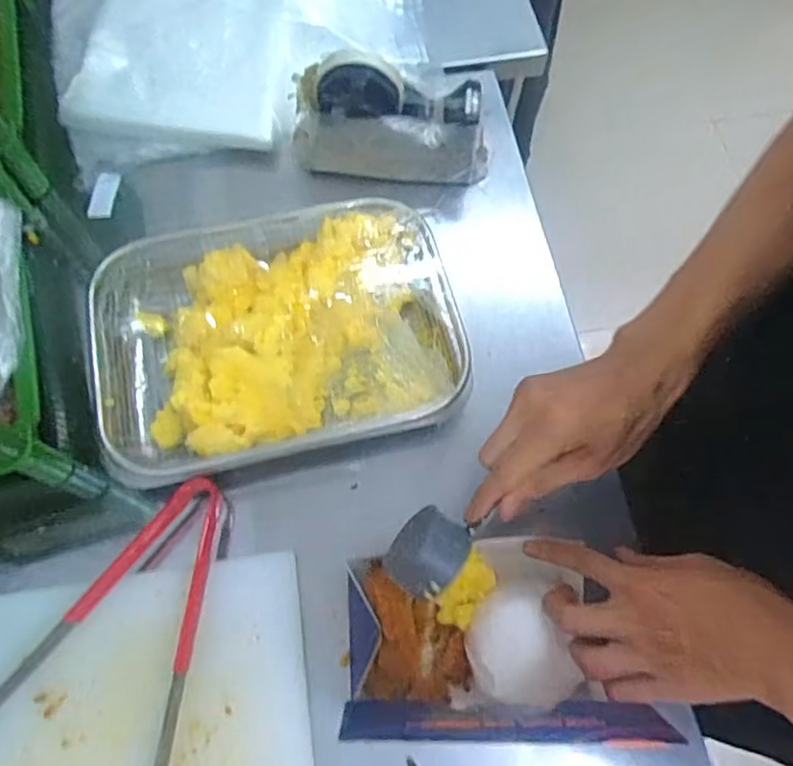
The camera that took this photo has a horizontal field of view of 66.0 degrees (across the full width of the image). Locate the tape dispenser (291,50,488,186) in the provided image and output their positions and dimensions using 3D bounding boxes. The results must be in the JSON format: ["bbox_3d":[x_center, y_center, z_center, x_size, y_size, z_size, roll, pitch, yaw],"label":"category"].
[{"bbox_3d":[-0.003,-0.248,0.581,0.189,0.104,0.070,3,68,-1],"label":"tape dispenser"}]

